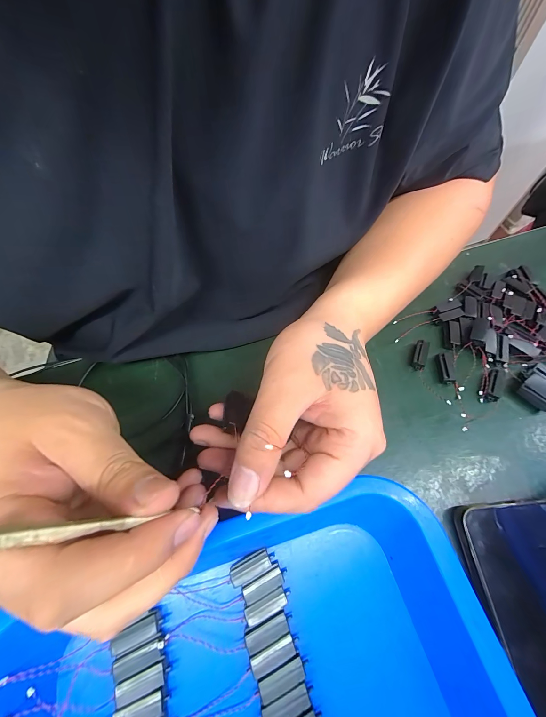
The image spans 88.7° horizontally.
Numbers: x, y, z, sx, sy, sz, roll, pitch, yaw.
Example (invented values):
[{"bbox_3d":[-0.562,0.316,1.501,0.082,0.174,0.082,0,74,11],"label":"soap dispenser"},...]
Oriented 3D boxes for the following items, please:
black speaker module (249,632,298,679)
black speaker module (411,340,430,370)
[{"bbox_3d":[0.001,0.176,0.168,0.029,0.013,0.010,-21,65,-10],"label":"black speaker module"},{"bbox_3d":[0.140,-0.004,0.267,0.012,0.010,0.029,17,64,9],"label":"black speaker module"}]

